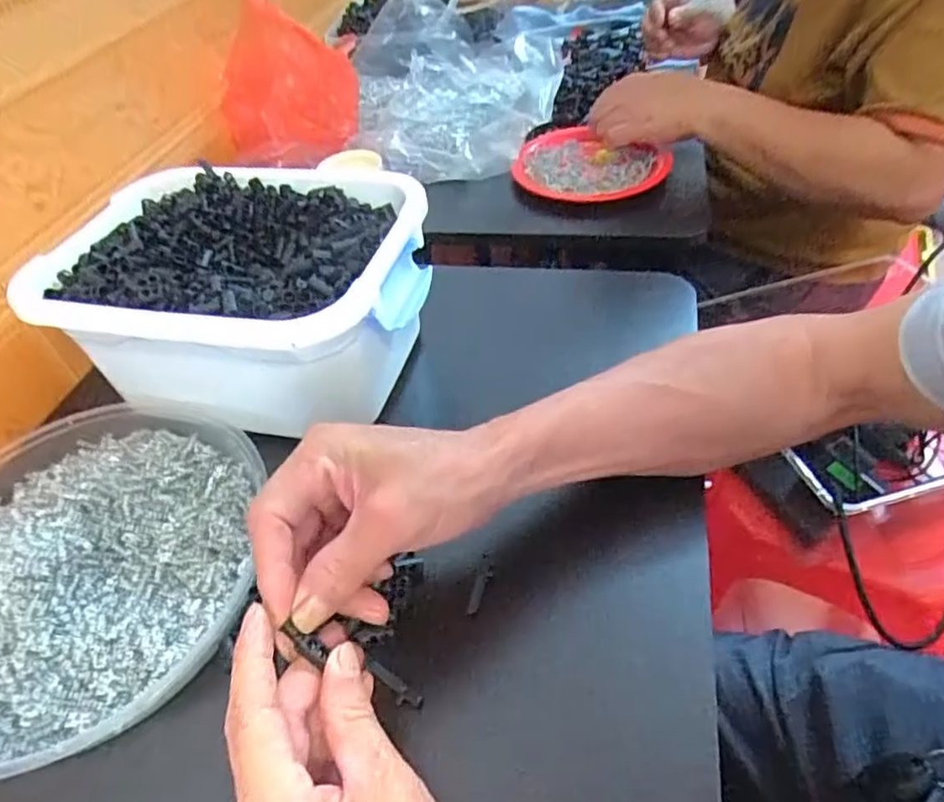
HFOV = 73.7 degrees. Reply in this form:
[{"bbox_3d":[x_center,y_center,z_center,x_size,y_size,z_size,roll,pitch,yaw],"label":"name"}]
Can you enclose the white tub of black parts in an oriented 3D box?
[{"bbox_3d":[-0.158,-0.077,0.457,0.241,0.105,0.180,7,47,13],"label":"white tub of black parts"}]

